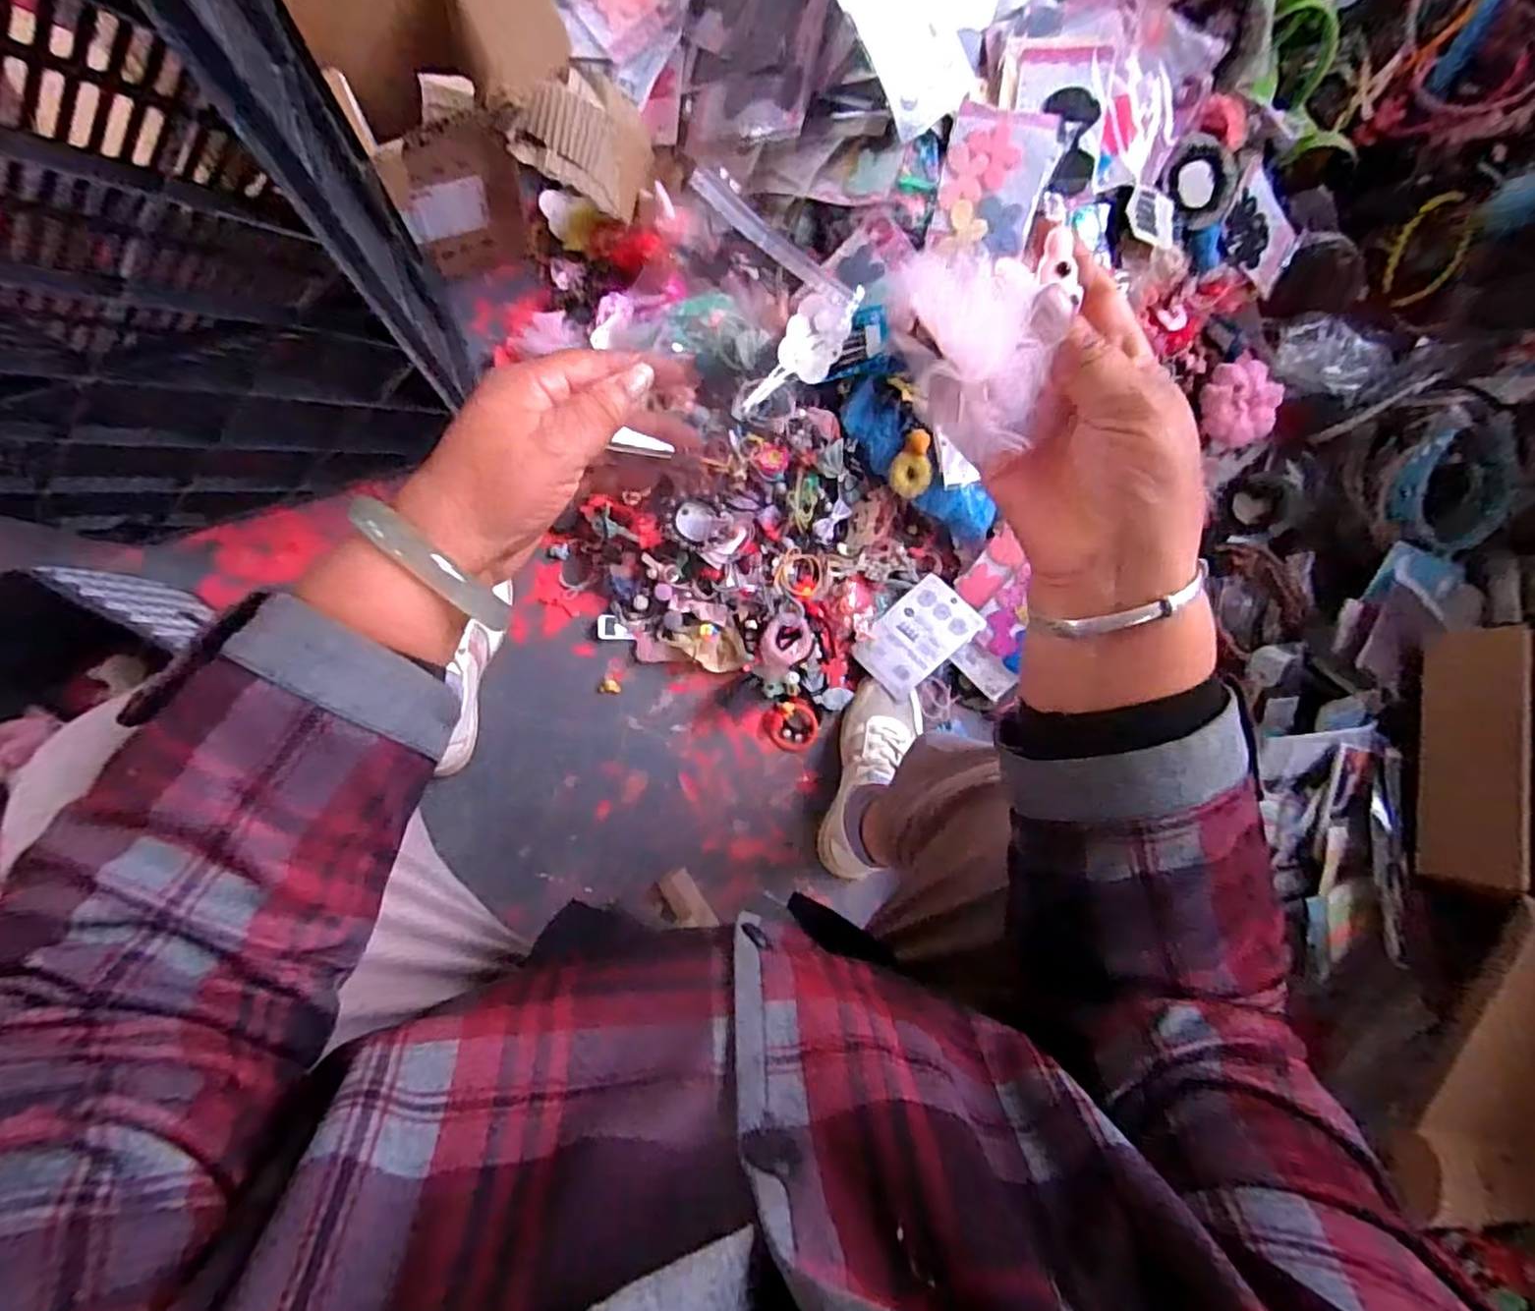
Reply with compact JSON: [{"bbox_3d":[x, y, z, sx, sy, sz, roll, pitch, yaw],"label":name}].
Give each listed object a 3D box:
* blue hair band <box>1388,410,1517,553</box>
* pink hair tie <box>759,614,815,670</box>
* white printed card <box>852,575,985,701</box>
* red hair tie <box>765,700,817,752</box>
[{"bbox_3d":[0.788,-0.191,0.800,0.131,0.053,0.147,-12,106,-3],"label":"blue hair band"},{"bbox_3d":[0.021,-0.015,0.776,0.065,0.022,0.054,-43,95,-9],"label":"pink hair tie"},{"bbox_3d":[0.173,-0.022,0.806,0.136,0.007,0.093,-42,62,3],"label":"white printed card"},{"bbox_3d":[0.030,0.082,0.803,0.058,0.010,0.058,0,87,-10],"label":"red hair tie"}]

